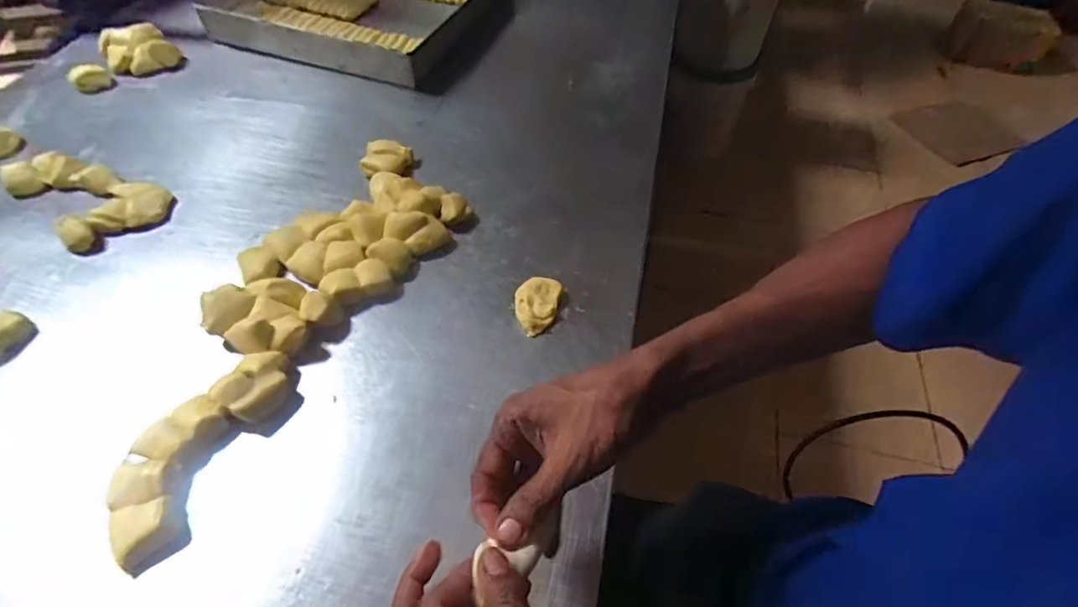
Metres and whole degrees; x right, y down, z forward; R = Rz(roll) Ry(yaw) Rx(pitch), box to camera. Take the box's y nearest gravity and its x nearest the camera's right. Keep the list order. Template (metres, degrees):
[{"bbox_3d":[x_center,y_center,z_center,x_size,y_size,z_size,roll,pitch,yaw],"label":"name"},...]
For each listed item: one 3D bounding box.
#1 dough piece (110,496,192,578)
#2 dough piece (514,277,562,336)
[{"bbox_3d":[-0.308,0.182,0.433,0.046,0.022,0.051,-25,57,-17],"label":"dough piece"},{"bbox_3d":[-0.004,0.002,0.573,0.046,0.017,0.066,10,53,8],"label":"dough piece"}]

